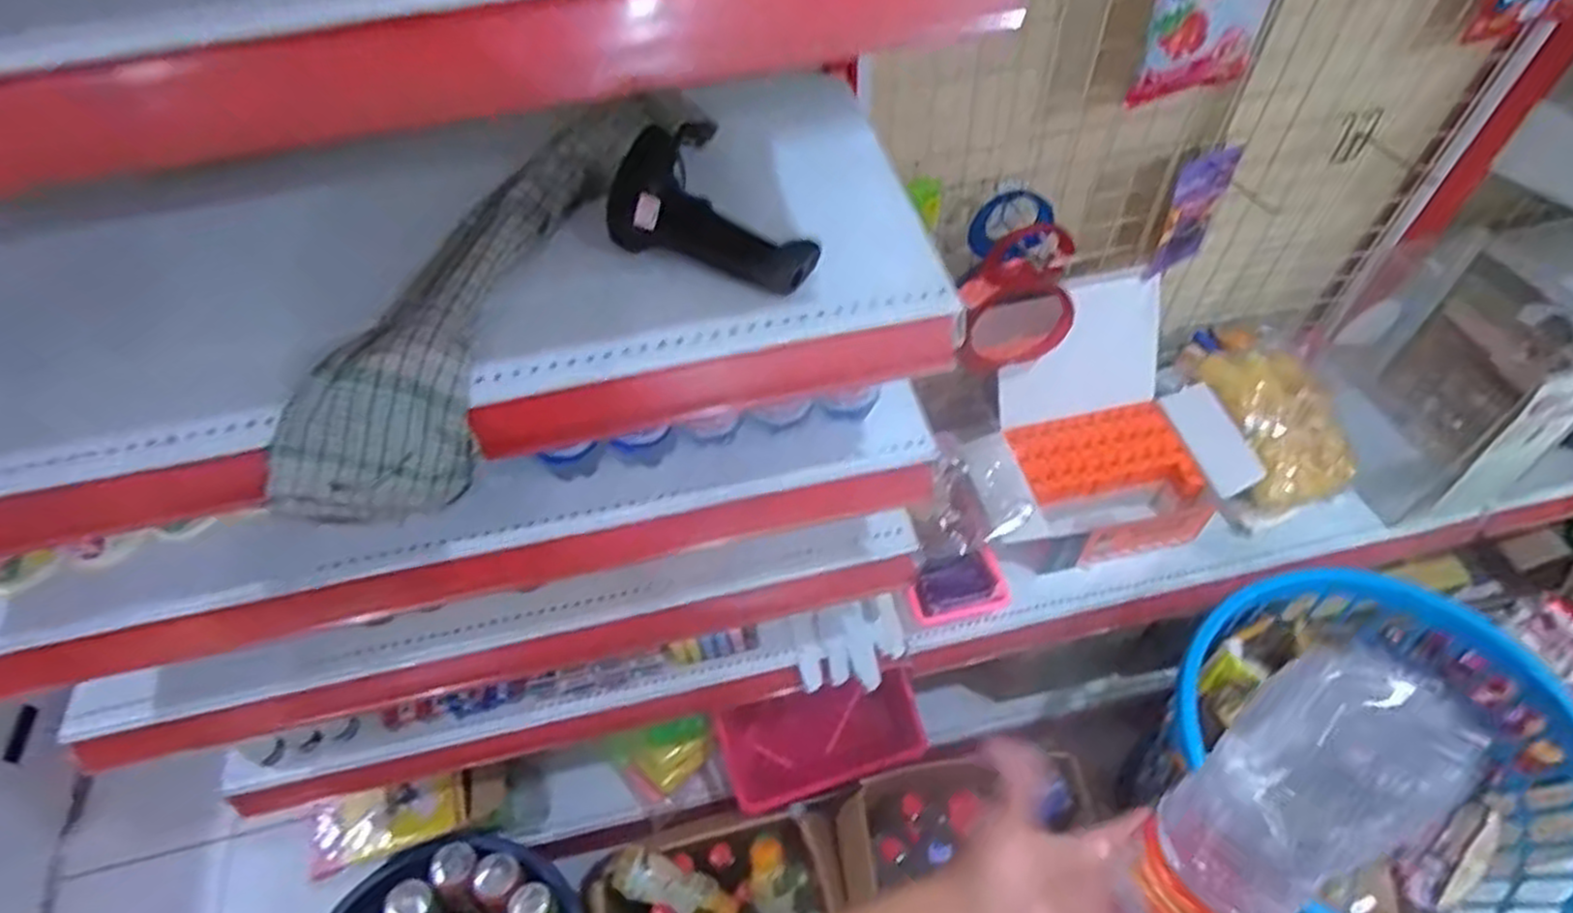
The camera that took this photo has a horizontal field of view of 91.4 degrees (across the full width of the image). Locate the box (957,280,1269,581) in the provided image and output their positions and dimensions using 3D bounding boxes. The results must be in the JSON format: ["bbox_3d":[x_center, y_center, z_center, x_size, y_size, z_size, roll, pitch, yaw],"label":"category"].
[{"bbox_3d":[0.440,-0.041,1.091,0.376,0.264,0.298,-13,56,-5],"label":"box"}]

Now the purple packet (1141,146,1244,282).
[{"bbox_3d":[0.536,-0.323,1.020,0.102,0.180,0.025,-26,58,-14],"label":"purple packet"}]

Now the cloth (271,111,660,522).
[{"bbox_3d":[-0.218,-0.121,0.561,0.101,0.071,0.381,14,58,14],"label":"cloth"}]

